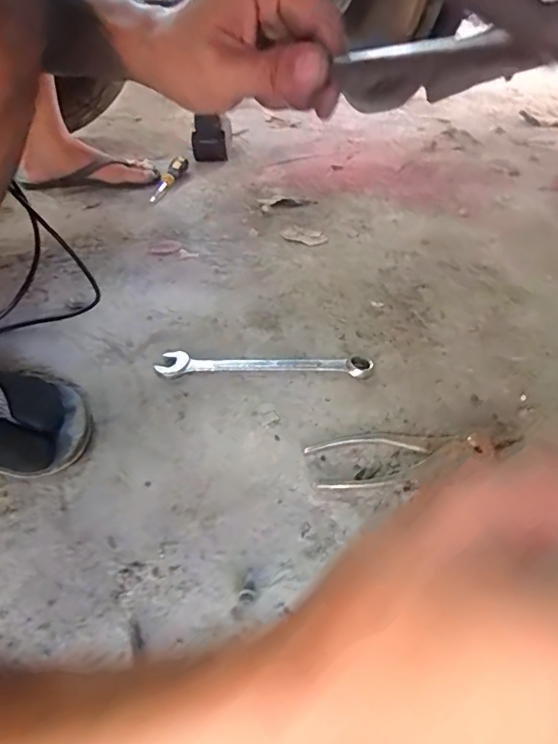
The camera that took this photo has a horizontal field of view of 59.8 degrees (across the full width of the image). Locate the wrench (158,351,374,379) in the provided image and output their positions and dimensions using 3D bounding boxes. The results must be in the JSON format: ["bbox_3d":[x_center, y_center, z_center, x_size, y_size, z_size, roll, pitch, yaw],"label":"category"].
[{"bbox_3d":[-0.016,-0.011,0.532,0.230,0.016,0.036,2,41,1],"label":"wrench"}]

